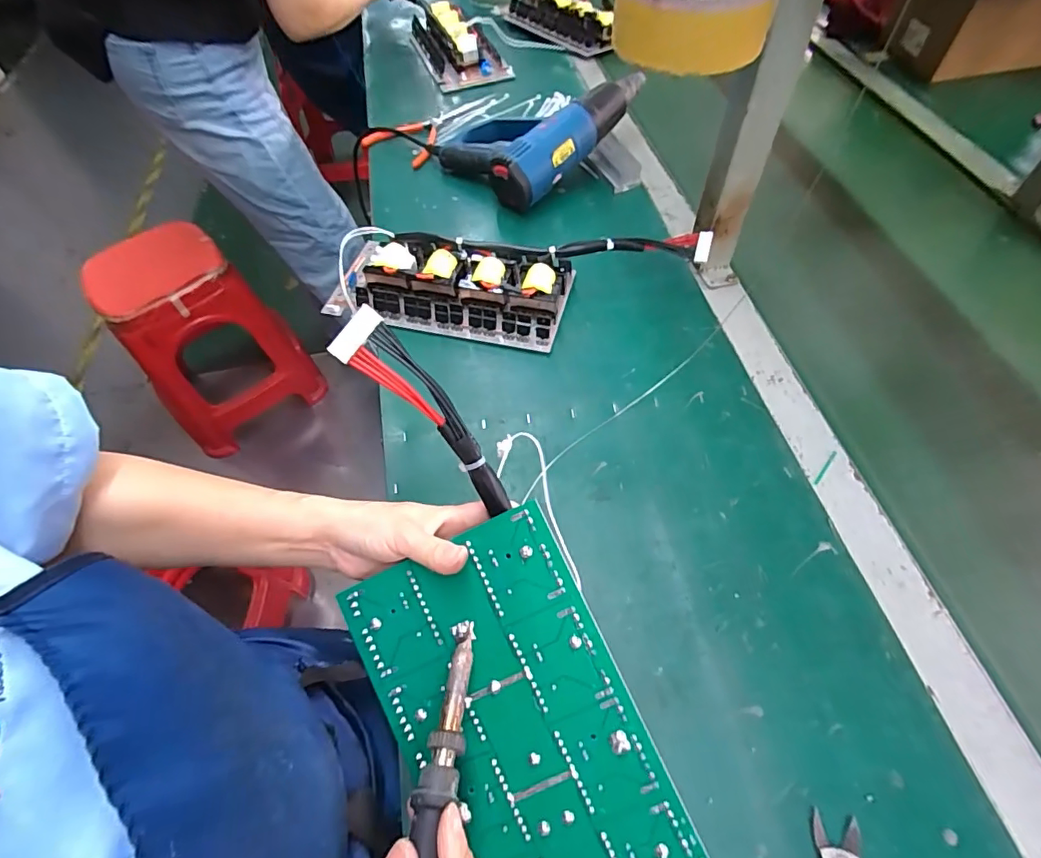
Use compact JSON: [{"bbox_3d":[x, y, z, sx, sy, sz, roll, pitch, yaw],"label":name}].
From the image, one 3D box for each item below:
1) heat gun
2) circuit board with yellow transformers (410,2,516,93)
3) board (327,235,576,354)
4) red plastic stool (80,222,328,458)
[{"bbox_3d":[0.030,-0.449,0.770,0.194,0.087,0.269,39,66,25],"label":"heat gun"},{"bbox_3d":[-0.120,-0.740,0.987,0.142,0.060,0.232,-19,57,-10],"label":"circuit board with yellow transformers"},{"bbox_3d":[-0.073,-0.167,0.611,0.251,0.060,0.115,9,57,9],"label":"board"},{"bbox_3d":[-0.789,-0.229,1.340,0.352,0.474,0.285,-33,61,-18],"label":"red plastic stool"}]

